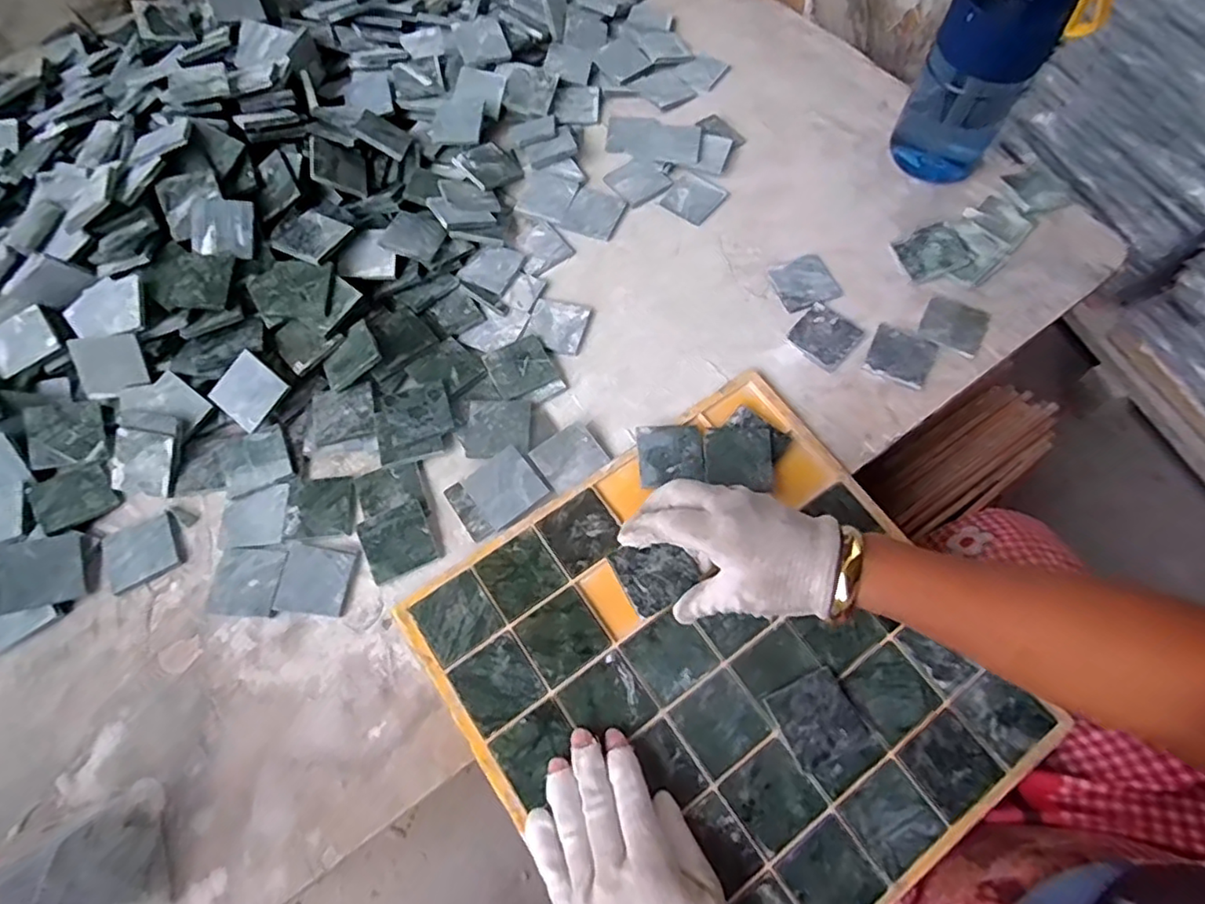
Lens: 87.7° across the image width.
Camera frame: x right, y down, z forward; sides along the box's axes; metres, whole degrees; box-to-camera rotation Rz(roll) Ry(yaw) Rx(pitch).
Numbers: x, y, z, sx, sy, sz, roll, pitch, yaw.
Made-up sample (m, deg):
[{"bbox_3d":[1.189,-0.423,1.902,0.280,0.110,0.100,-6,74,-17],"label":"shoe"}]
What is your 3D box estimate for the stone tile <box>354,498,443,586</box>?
[{"bbox_3d":[-0.150,0.063,0.457,0.051,0.008,0.049,-24,68,-8],"label":"stone tile"}]

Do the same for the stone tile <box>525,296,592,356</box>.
[{"bbox_3d":[-0.038,-0.109,0.537,0.051,0.005,0.051,15,68,9],"label":"stone tile"}]

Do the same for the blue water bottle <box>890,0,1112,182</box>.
[{"bbox_3d":[0.324,-0.330,0.507,0.100,0.223,0.083,25,70,13],"label":"blue water bottle"}]

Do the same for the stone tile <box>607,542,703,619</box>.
[{"bbox_3d":[0.036,0.078,0.415,0.049,0.010,0.046,-30,69,-10],"label":"stone tile"}]

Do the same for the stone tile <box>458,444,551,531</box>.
[{"bbox_3d":[-0.073,0.026,0.468,0.049,0.005,0.049,-39,70,-13],"label":"stone tile"}]

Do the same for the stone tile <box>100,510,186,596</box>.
[{"bbox_3d":[-0.341,0.073,0.463,0.054,0.004,0.046,-29,68,-10],"label":"stone tile"}]

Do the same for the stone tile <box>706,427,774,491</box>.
[{"bbox_3d":[0.101,0.003,0.465,0.048,0.004,0.048,4,68,0],"label":"stone tile"}]

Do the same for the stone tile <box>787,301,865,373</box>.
[{"bbox_3d":[0.186,-0.097,0.522,0.048,0.009,0.051,40,74,17],"label":"stone tile"}]

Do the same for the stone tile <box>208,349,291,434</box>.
[{"bbox_3d":[-0.281,-0.048,0.497,0.045,0.005,0.050,40,93,-2],"label":"stone tile"}]

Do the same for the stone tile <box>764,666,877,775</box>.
[{"bbox_3d":[0.139,0.170,0.401,0.052,0.008,0.049,-24,68,-8],"label":"stone tile"}]

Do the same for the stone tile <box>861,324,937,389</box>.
[{"bbox_3d":[0.244,-0.079,0.512,0.049,0.008,0.050,25,70,13],"label":"stone tile"}]

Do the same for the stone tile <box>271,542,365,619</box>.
[{"bbox_3d":[-0.205,0.090,0.450,0.052,0.004,0.049,6,67,5],"label":"stone tile"}]

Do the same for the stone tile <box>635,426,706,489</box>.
[{"bbox_3d":[0.051,0.002,0.471,0.046,0.004,0.046,-5,74,-1],"label":"stone tile"}]

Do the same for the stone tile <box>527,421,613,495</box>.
[{"bbox_3d":[-0.025,0.005,0.481,0.049,0.011,0.041,-35,69,-12],"label":"stone tile"}]

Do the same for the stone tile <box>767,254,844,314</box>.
[{"bbox_3d":[0.176,-0.148,0.547,0.050,0.008,0.051,-20,67,-6],"label":"stone tile"}]

